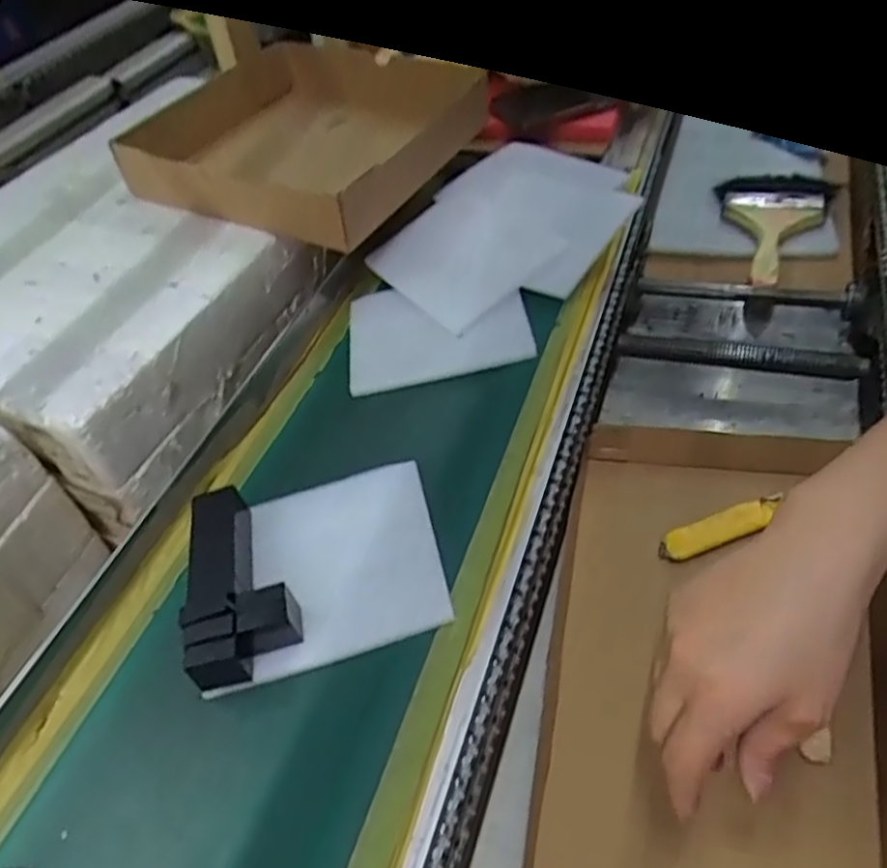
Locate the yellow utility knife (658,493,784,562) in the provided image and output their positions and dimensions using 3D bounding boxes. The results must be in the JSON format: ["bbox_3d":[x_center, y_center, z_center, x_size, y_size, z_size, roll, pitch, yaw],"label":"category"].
[{"bbox_3d":[0.188,0.061,0.476,0.094,0.010,0.020,-18,46,-7],"label":"yellow utility knife"}]

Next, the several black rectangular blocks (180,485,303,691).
[{"bbox_3d":[-0.109,0.071,0.365,0.051,0.025,0.109,-19,46,-9],"label":"several black rectangular blocks"}]

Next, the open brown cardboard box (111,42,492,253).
[{"bbox_3d":[-0.107,-0.254,0.587,0.221,0.047,0.236,20,53,20],"label":"open brown cardboard box"}]

